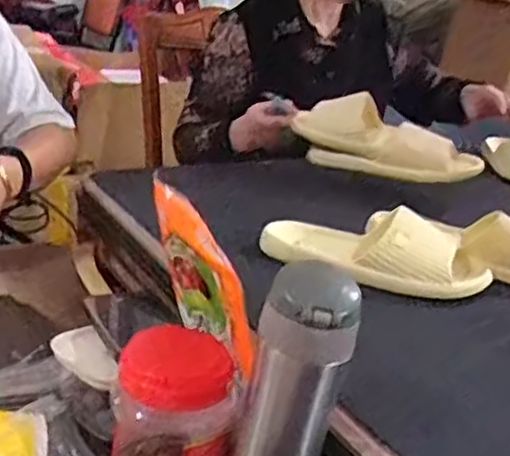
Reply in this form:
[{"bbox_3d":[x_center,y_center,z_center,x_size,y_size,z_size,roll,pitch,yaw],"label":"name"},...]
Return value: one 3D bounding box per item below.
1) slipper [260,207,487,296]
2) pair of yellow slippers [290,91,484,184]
[{"bbox_3d":[0.131,0.019,0.791,0.246,0.060,0.077,15,23,20],"label":"slipper"},{"bbox_3d":[0.198,-0.129,1.061,0.262,0.101,0.085,15,23,20],"label":"pair of yellow slippers"}]

